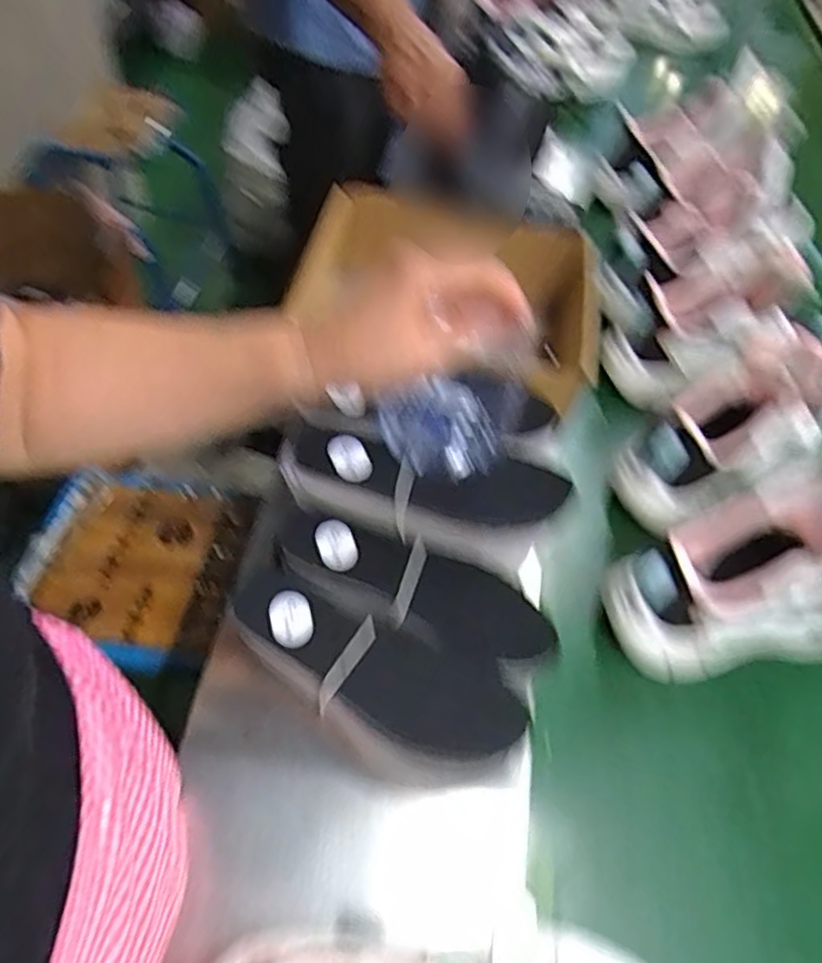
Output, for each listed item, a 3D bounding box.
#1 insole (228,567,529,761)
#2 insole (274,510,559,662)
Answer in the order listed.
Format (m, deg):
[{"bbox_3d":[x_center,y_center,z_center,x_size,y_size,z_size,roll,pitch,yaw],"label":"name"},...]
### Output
[{"bbox_3d":[-0.027,0.123,0.435,0.203,0.015,0.068,22,56,10],"label":"insole"},{"bbox_3d":[0.000,0.076,0.476,0.210,0.014,0.067,21,56,10],"label":"insole"}]

